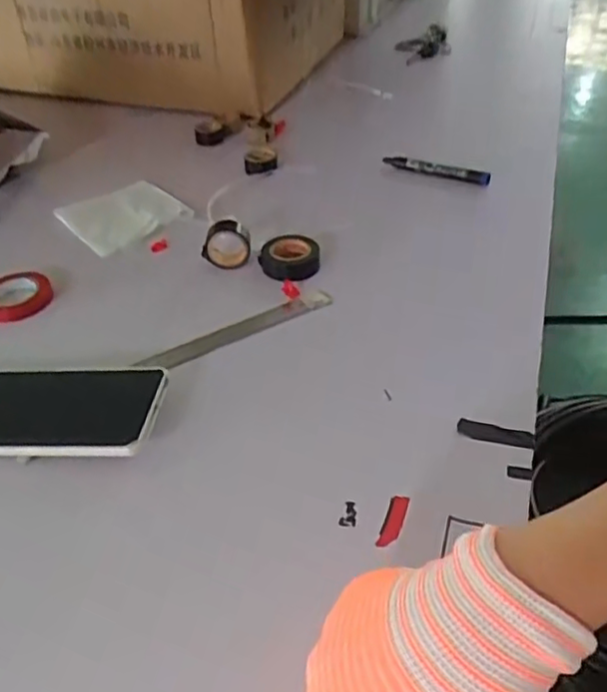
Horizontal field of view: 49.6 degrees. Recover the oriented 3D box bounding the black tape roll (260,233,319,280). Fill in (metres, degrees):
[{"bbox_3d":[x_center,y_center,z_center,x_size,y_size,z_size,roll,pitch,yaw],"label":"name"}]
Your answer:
[{"bbox_3d":[-0.013,-0.081,0.589,0.052,0.020,0.050,-4,40,0],"label":"black tape roll"}]

